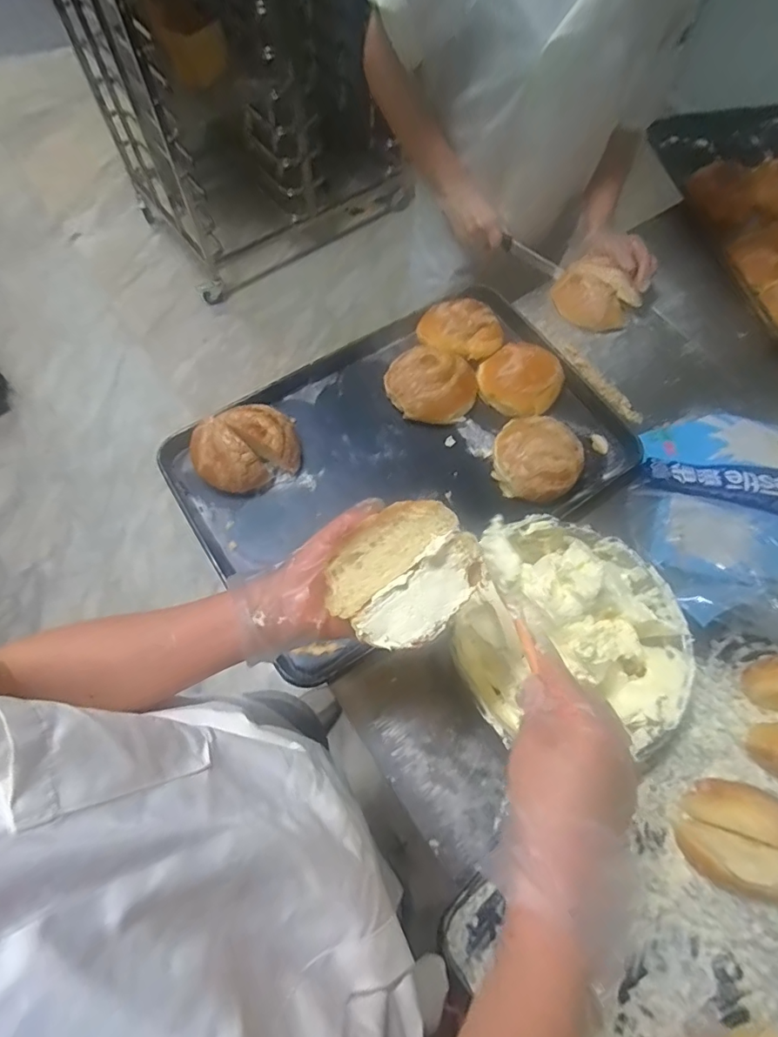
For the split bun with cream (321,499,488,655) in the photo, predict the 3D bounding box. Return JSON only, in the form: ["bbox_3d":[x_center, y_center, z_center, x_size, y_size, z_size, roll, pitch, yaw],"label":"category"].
[{"bbox_3d":[0.015,0.046,0.413,0.115,0.046,0.098,-42,91,-2],"label":"split bun with cream"}]

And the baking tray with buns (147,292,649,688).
[{"bbox_3d":[0.035,-0.100,0.696,0.602,0.090,0.408,-34,72,-14],"label":"baking tray with buns"}]

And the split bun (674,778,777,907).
[{"bbox_3d":[0.374,0.337,0.521,0.105,0.055,0.105,0,68,-1],"label":"split bun"}]

